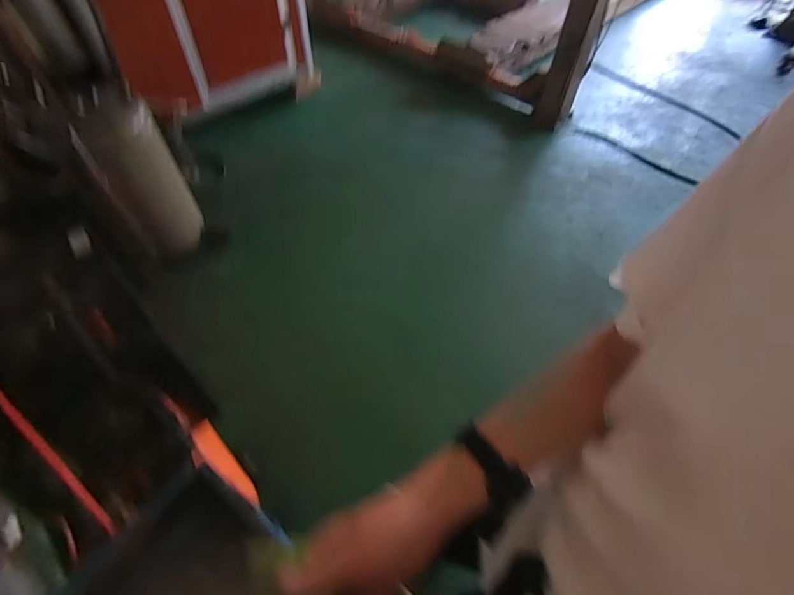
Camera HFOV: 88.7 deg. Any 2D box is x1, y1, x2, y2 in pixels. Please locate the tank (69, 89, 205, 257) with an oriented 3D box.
[{"bbox_3d":[-0.960,-0.445,1.556,0.267,0.565,0.225,-24,57,-20],"label":"tank"}]

